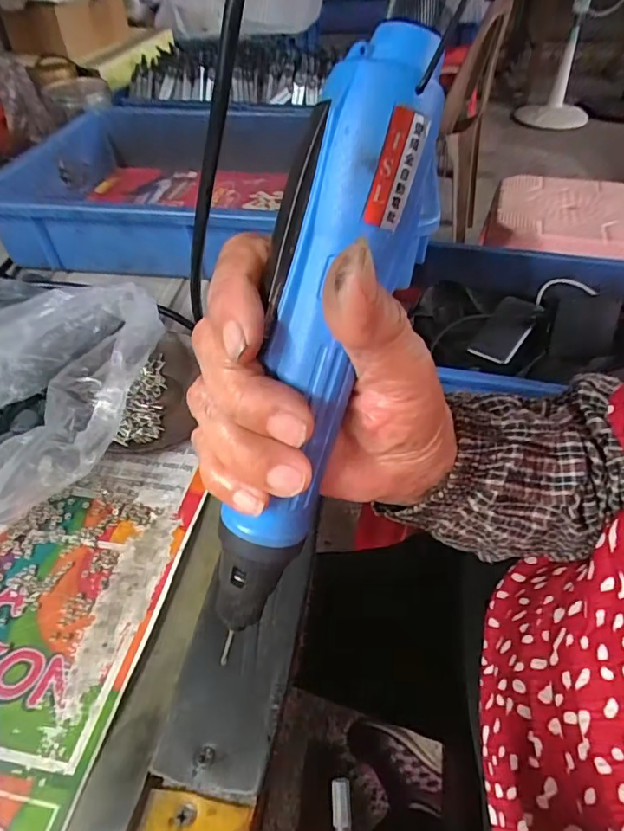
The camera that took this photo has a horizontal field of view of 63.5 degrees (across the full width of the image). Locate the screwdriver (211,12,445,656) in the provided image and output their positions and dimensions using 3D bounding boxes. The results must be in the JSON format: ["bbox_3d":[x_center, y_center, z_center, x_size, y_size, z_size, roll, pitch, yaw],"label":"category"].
[{"bbox_3d":[-0.001,-0.009,0.169,0.039,0.199,0.028,23,22,22],"label":"screwdriver"}]

